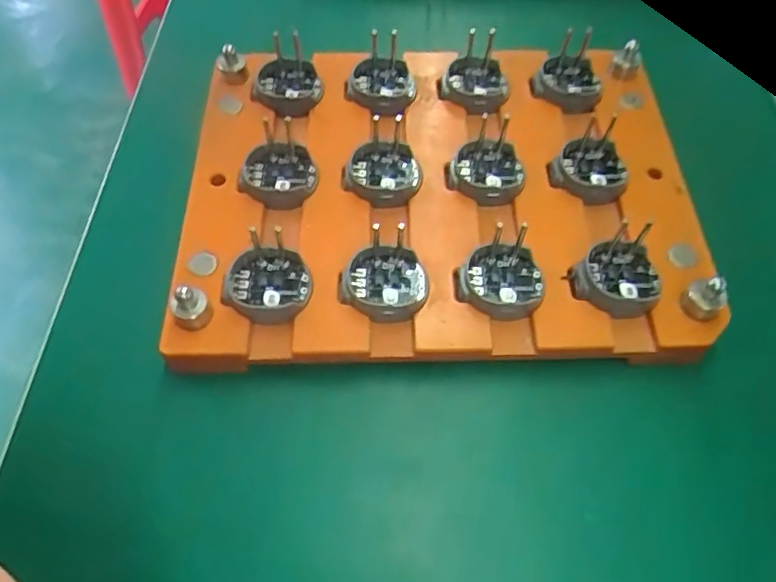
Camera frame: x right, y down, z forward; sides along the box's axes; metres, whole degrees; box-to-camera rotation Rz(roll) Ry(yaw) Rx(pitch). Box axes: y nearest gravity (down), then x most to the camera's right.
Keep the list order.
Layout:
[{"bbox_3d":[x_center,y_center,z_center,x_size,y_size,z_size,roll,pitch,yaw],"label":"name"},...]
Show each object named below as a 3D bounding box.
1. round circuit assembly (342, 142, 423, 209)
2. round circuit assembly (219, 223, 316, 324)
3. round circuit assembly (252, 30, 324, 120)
[{"bbox_3d":[-0.002,-0.045,0.236,0.029,0.008,0.024,9,59,3],"label":"round circuit assembly"},{"bbox_3d":[-0.040,-0.004,0.209,0.029,0.008,0.029,1,59,-2],"label":"round circuit assembly"},{"bbox_3d":[-0.042,-0.088,0.257,0.028,0.027,0.028,1,59,-2],"label":"round circuit assembly"}]

